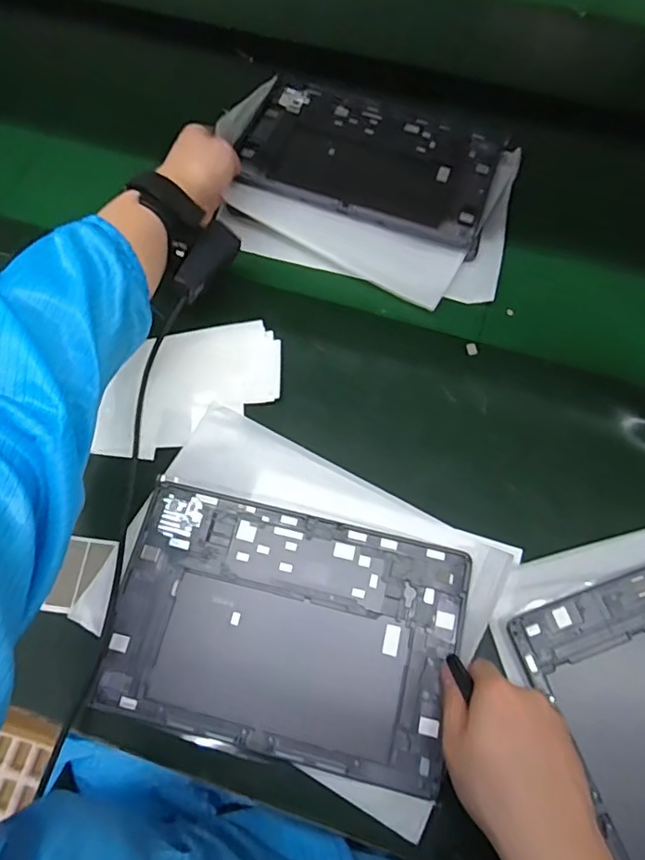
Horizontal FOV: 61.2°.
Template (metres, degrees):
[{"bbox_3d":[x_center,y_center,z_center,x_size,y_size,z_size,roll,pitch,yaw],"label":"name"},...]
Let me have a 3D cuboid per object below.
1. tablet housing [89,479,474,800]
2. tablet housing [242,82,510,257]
[{"bbox_3d":[-0.028,0.146,0.409,0.249,0.008,0.167,13,68,5],"label":"tablet housing"},{"bbox_3d":[0.050,-0.285,0.567,0.254,0.007,0.178,20,65,5],"label":"tablet housing"}]

